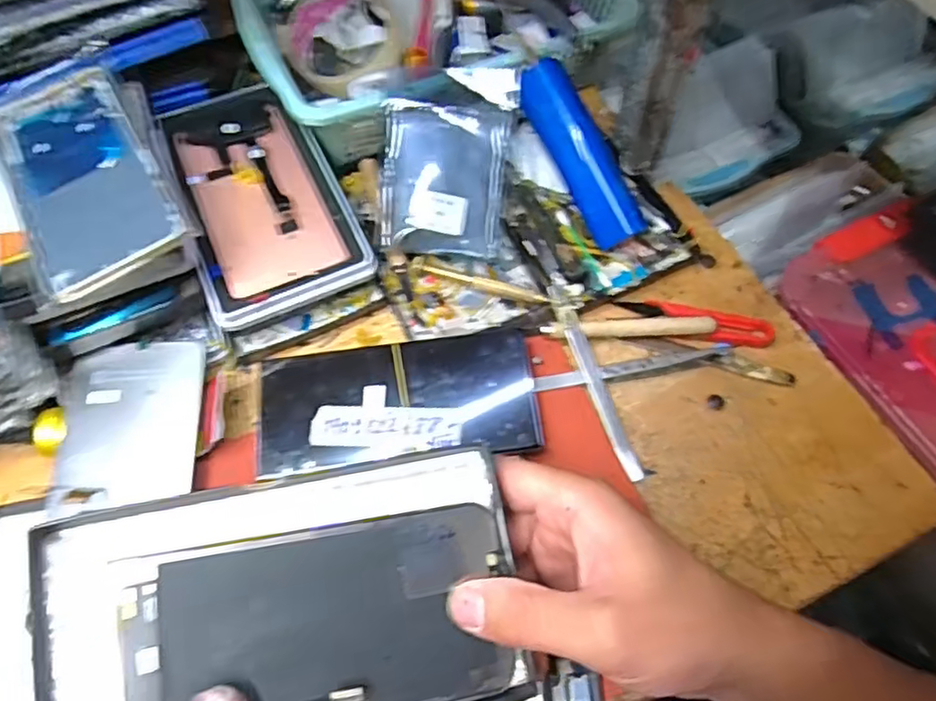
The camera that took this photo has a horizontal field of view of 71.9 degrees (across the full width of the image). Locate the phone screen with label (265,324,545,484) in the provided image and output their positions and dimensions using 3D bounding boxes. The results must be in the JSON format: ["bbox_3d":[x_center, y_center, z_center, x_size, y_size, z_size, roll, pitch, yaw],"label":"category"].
[{"bbox_3d":[-0.042,0.030,0.377,0.161,0.005,0.071,-7,68,1],"label":"phone screen with label"}]

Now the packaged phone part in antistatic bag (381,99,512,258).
[{"bbox_3d":[-0.016,-0.115,0.438,0.082,0.019,0.097,3,91,-4],"label":"packaged phone part in antistatic bag"}]

